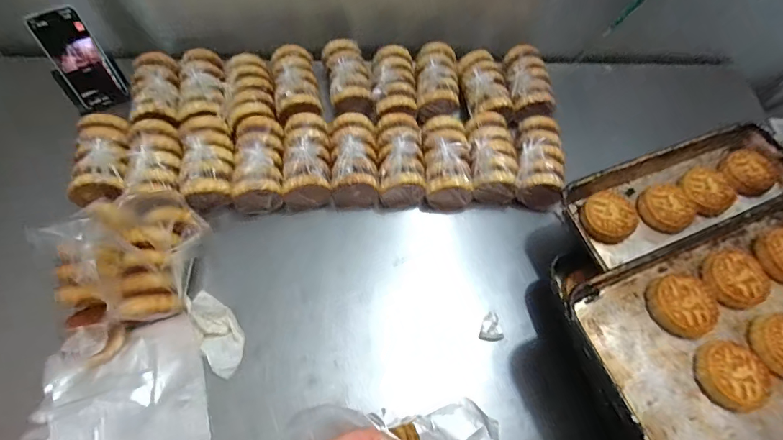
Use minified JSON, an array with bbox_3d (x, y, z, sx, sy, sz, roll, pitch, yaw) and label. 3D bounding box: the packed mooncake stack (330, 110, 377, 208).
[{"bbox_3d":[-0.063,-0.100,0.718,0.081,0.088,0.153,-3,62,-6],"label":"packed mooncake stack"}]

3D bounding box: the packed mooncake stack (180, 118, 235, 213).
[{"bbox_3d":[-0.301,-0.096,0.695,0.083,0.079,0.157,-8,63,-8],"label":"packed mooncake stack"}]

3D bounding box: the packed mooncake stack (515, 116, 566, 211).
[{"bbox_3d":[0.258,-0.098,0.741,0.089,0.080,0.158,11,62,2],"label":"packed mooncake stack"}]

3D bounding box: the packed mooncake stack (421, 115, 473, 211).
[{"bbox_3d":[0.091,-0.102,0.718,0.091,0.078,0.159,-3,76,-6],"label":"packed mooncake stack"}]

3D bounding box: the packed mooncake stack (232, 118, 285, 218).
[{"bbox_3d":[-0.218,-0.092,0.698,0.078,0.076,0.162,-4,62,-6],"label":"packed mooncake stack"}]

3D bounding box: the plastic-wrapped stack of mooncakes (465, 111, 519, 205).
[{"bbox_3d":[0.172,-0.105,0.736,0.083,0.075,0.147,2,62,-3],"label":"plastic-wrapped stack of mooncakes"}]

